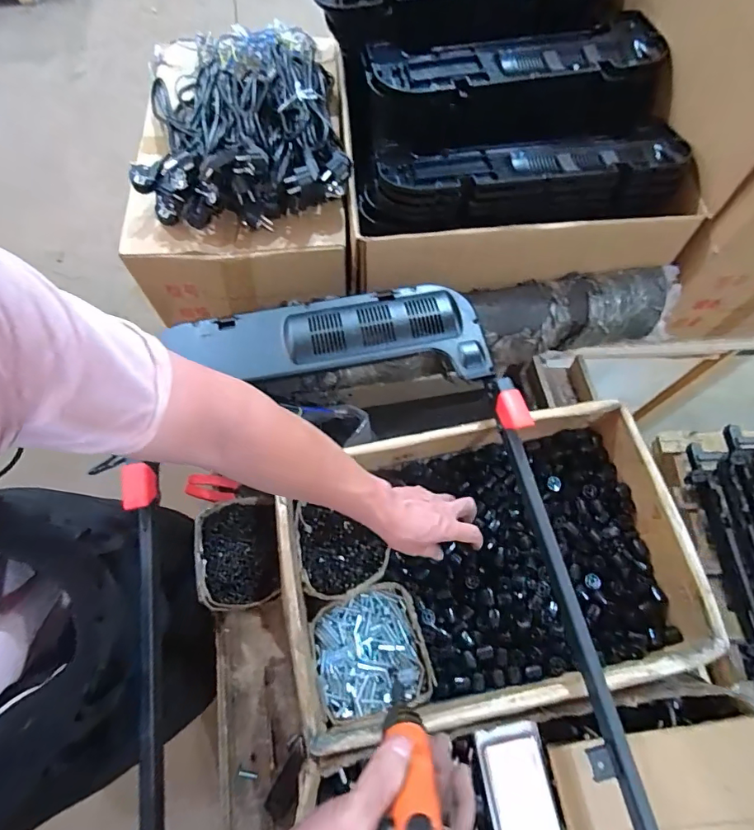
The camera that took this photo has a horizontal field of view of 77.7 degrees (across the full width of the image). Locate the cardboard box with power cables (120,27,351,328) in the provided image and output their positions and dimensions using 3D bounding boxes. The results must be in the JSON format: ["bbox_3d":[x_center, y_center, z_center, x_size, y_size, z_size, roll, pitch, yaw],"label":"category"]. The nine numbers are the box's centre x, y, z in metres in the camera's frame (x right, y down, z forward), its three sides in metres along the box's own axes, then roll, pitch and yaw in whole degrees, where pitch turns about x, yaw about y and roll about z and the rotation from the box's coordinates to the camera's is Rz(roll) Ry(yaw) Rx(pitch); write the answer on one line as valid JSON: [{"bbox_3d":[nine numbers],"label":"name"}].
[{"bbox_3d":[-0.236,-0.473,0.825,0.344,0.238,0.545,-4,66,-3],"label":"cardboard box with power cables"}]

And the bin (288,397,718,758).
[{"bbox_3d":[0.144,0.212,0.653,0.516,0.124,0.365,-12,66,-6],"label":"bin"}]

